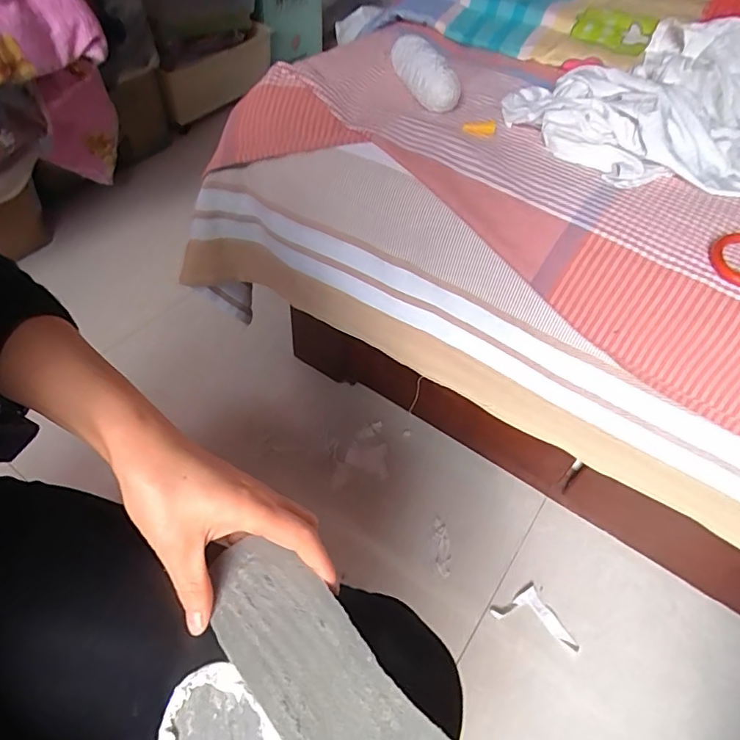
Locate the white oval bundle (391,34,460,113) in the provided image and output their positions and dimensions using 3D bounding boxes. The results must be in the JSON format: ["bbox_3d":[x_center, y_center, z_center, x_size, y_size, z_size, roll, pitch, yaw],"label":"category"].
[{"bbox_3d":[0.060,-0.358,0.615,0.032,0.042,0.148,-14,54,-16],"label":"white oval bundle"}]

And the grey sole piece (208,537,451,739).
[{"bbox_3d":[-0.033,0.162,0.279,0.071,0.008,0.166,-30,56,-25],"label":"grey sole piece"}]

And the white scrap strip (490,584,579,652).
[{"bbox_3d":[0.240,0.348,0.744,0.121,0.007,0.064,21,52,12],"label":"white scrap strip"}]

